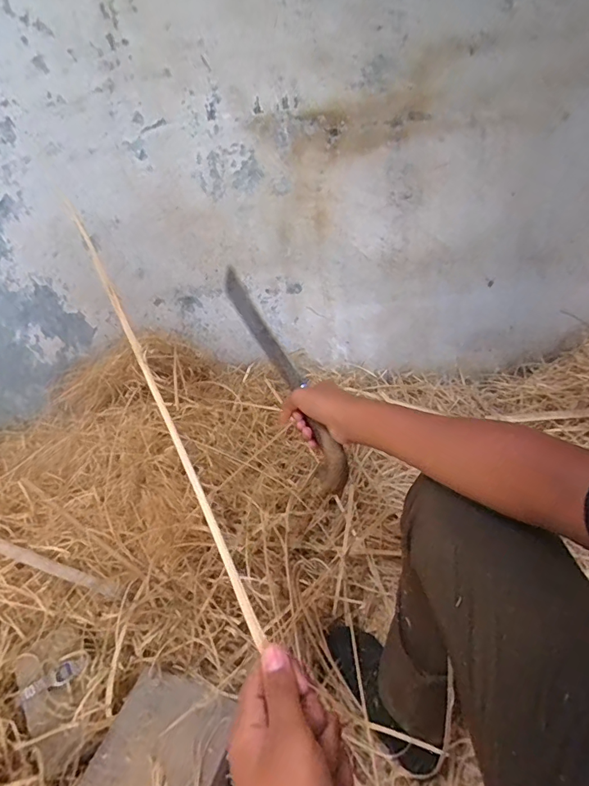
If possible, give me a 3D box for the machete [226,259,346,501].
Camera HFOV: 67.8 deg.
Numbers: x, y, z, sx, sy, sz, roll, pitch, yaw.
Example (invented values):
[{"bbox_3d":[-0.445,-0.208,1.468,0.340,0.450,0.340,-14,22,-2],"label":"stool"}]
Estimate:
[{"bbox_3d":[-0.021,-0.035,0.621,0.038,0.042,0.376,-20,64,-16],"label":"machete"}]

